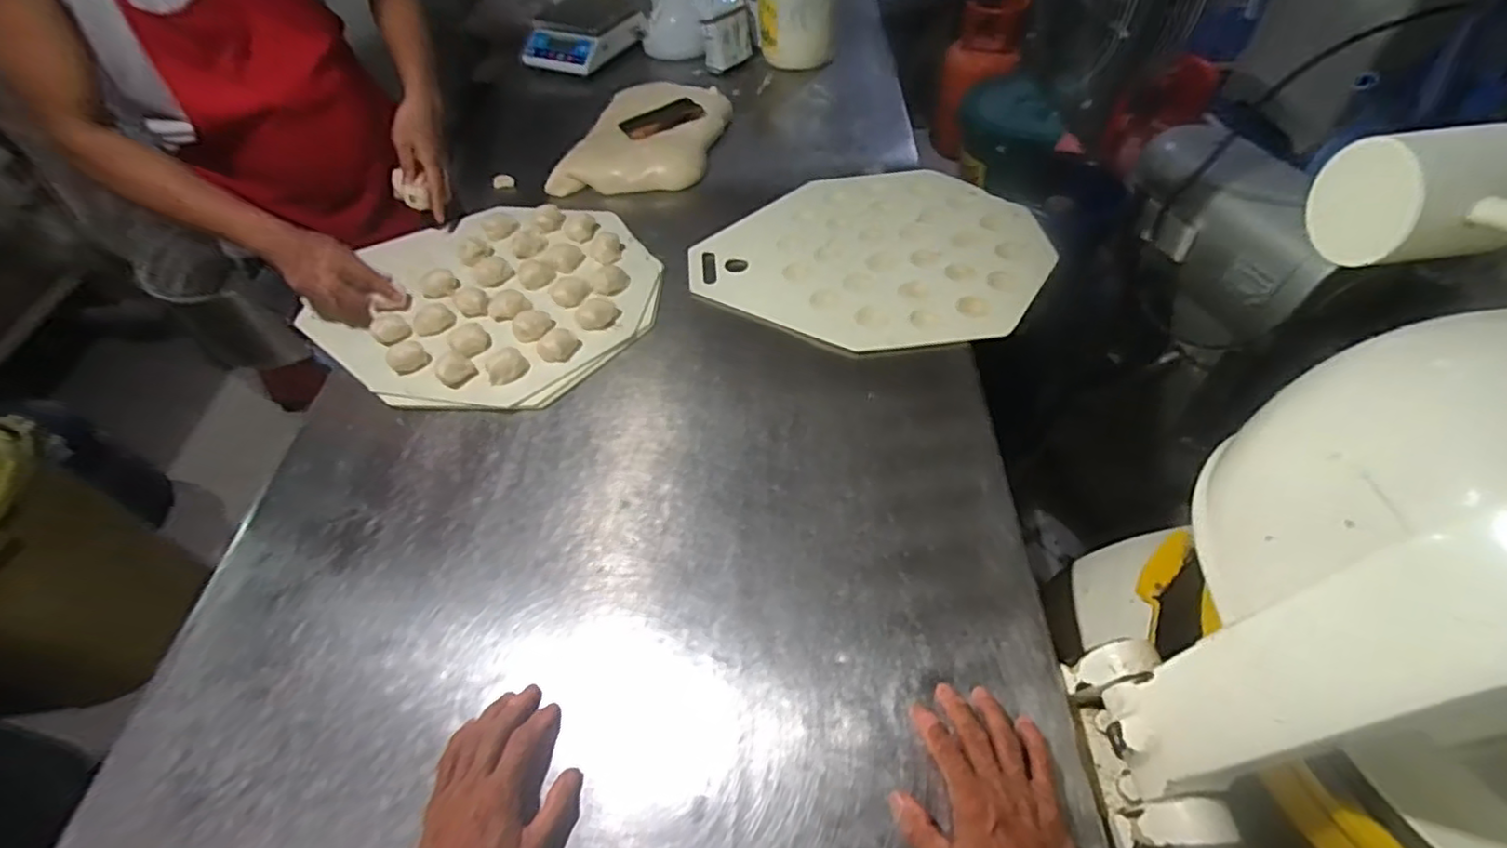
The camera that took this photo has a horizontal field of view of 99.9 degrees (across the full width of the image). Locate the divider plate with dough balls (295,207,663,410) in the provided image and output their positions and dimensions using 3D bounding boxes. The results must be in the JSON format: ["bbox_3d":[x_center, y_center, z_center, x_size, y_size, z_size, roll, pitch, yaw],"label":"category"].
[{"bbox_3d":[-0.371,-0.191,0.911,0.424,0.060,0.406,-2,52,3],"label":"divider plate with dough balls"}]

